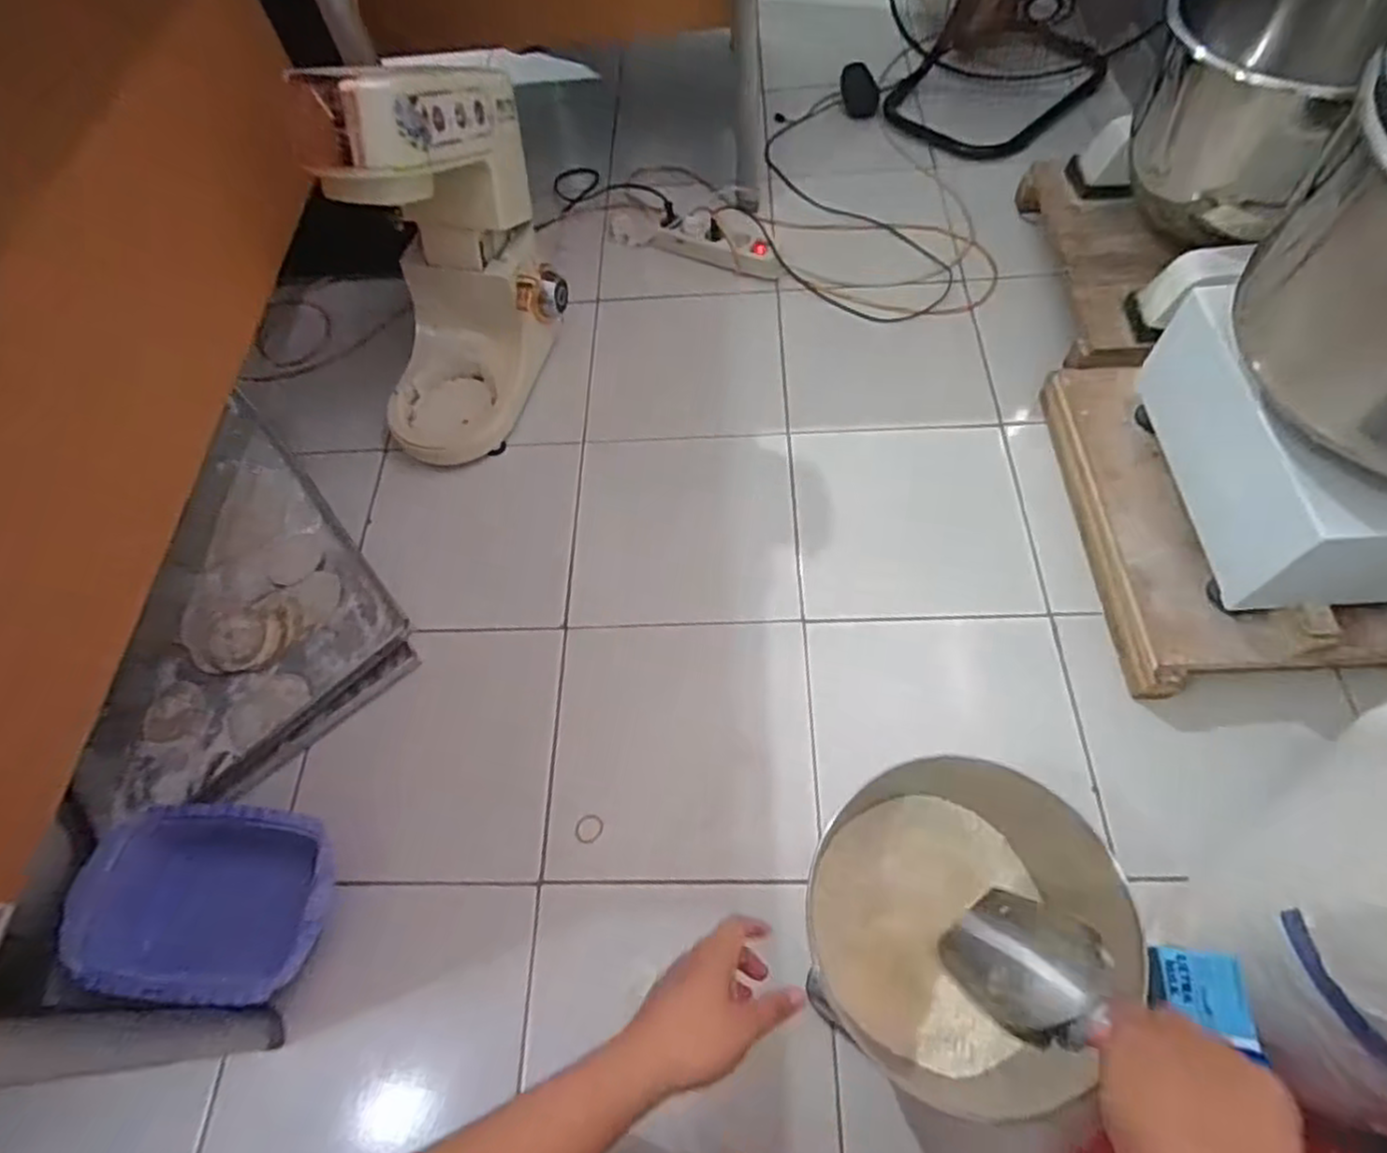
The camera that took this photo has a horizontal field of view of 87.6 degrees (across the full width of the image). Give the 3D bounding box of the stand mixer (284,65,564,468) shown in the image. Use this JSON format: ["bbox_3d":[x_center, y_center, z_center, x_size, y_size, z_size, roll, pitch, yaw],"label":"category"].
[{"bbox_3d":[-0.335,-0.425,0.959,0.206,0.437,0.364,11,63,10],"label":"stand mixer"}]

